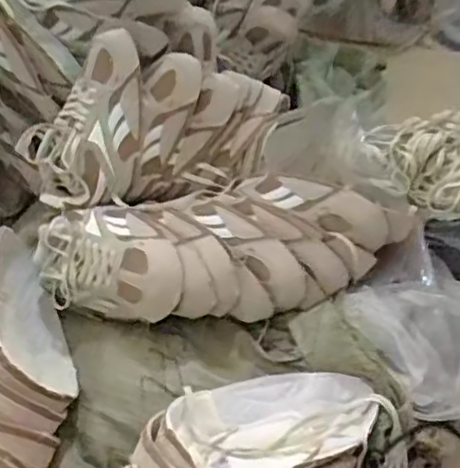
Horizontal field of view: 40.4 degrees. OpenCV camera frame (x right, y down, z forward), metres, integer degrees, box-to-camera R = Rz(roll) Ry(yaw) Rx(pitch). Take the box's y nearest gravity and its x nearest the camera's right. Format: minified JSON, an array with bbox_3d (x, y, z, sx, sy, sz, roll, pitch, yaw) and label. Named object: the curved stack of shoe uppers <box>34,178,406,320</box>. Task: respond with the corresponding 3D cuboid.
[{"bbox_3d":[-0.009,0.017,0.824,0.465,0.106,0.184,-11,42,-7],"label":"curved stack of shoe uppers"}]

